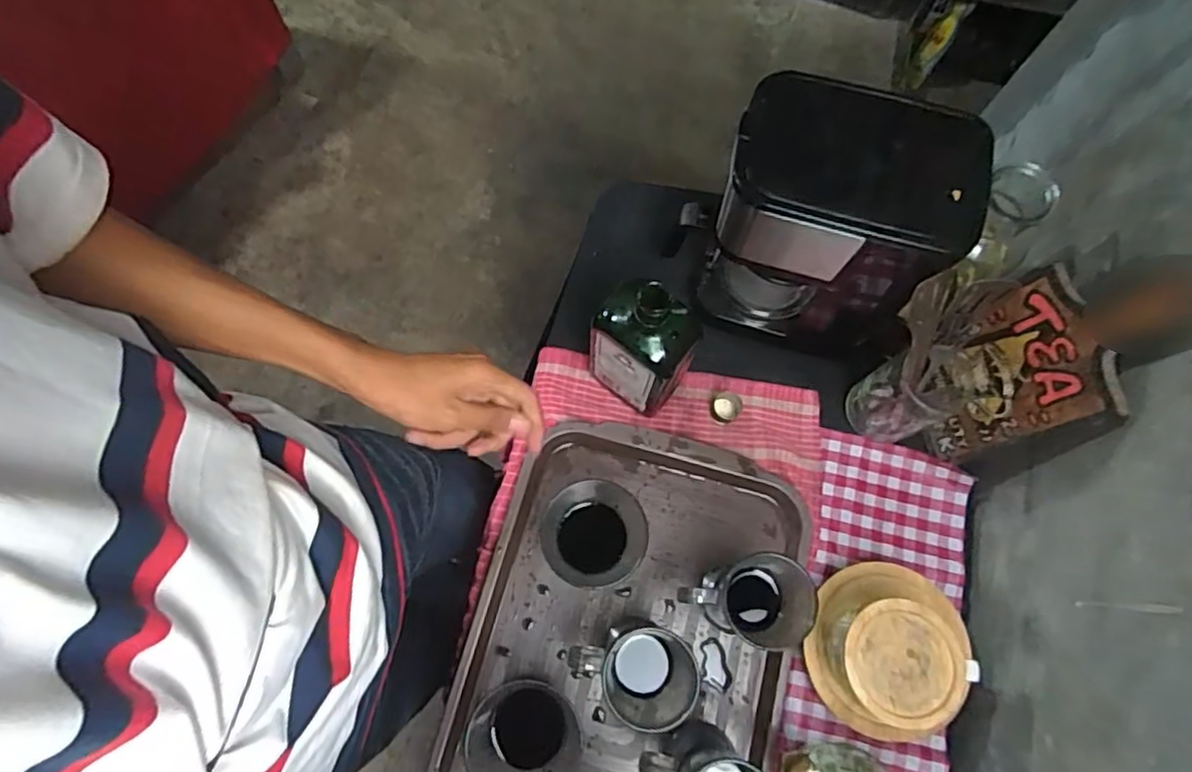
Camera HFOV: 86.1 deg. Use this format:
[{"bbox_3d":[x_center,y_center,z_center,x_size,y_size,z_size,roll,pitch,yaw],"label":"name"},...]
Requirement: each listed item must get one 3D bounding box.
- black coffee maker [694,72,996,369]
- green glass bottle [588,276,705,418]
[{"bbox_3d":[0.226,-0.139,0.624,0.232,0.265,0.147,15,73,4],"label":"black coffee maker"},{"bbox_3d":[0.045,-0.038,0.608,0.082,0.222,0.060,36,75,9],"label":"green glass bottle"}]

